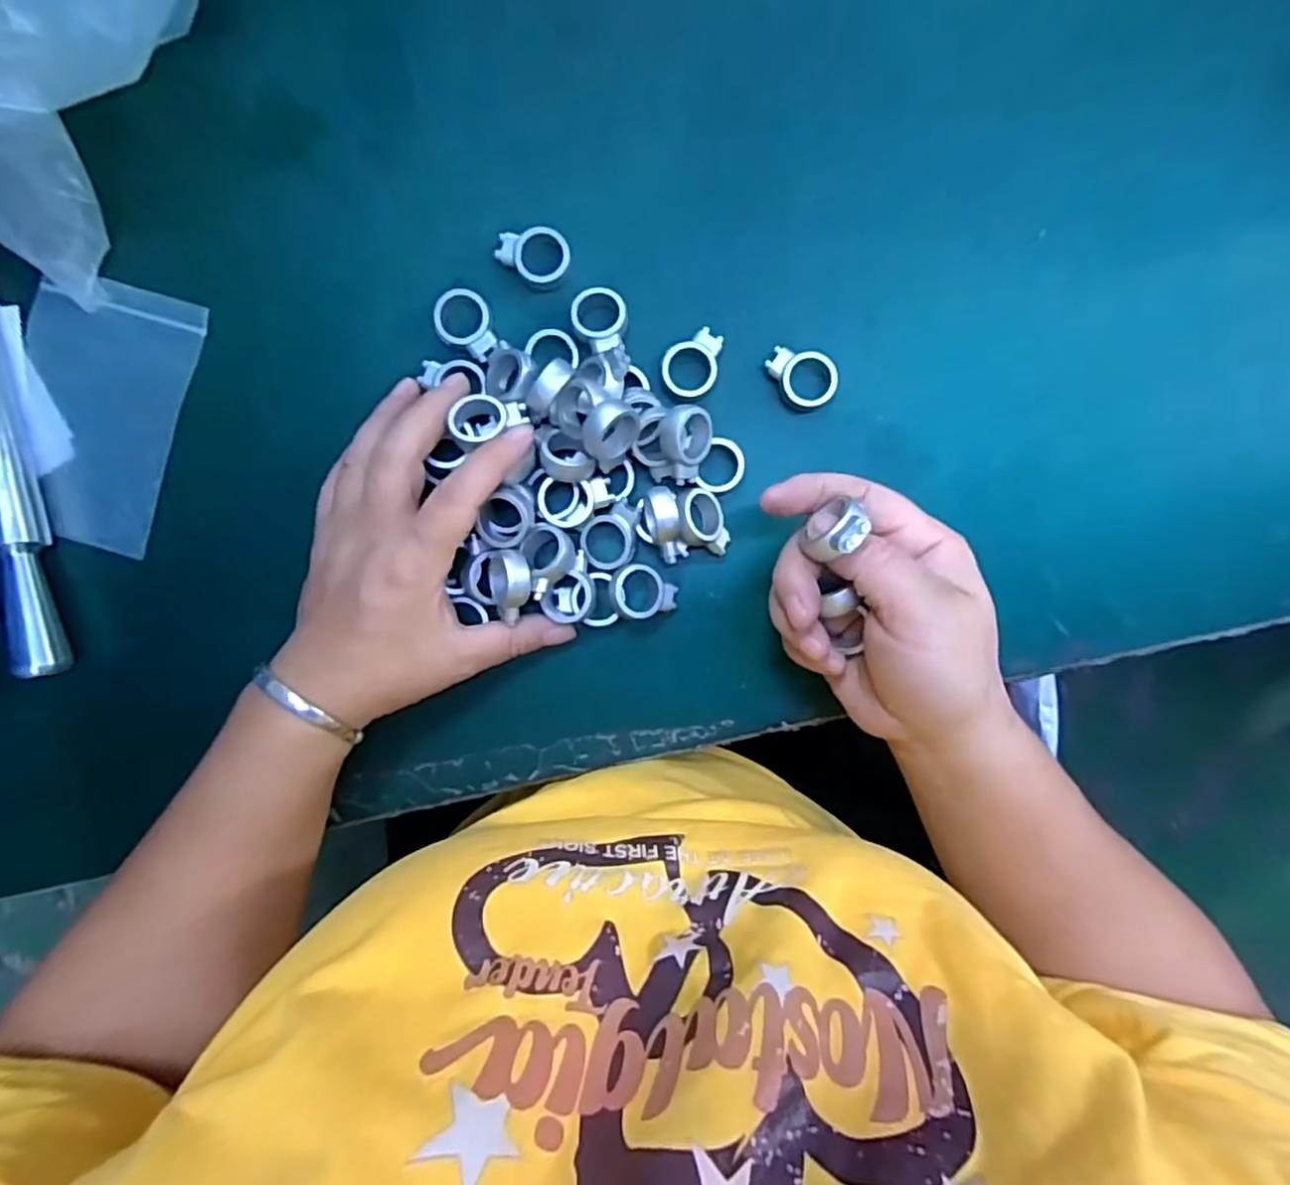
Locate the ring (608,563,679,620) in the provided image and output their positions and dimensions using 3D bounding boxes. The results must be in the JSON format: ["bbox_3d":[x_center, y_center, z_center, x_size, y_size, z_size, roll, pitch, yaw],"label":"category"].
[{"bbox_3d":[0.000,-0.001,0.318,0.034,0.010,0.026,-6,97,-21],"label":"ring"}]

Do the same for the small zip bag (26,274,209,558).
[{"bbox_3d":[-0.263,-0.086,0.324,0.077,0.009,0.124,16,95,0],"label":"small zip bag"}]

